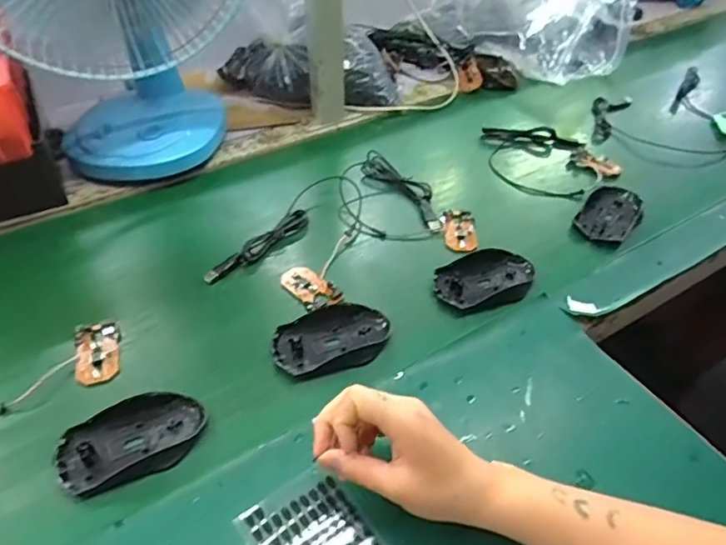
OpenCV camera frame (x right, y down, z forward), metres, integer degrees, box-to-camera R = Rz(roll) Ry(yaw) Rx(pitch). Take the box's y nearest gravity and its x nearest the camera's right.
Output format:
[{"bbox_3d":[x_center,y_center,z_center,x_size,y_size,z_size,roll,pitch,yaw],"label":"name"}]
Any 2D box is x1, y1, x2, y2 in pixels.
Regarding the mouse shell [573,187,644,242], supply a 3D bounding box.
[{"bbox_3d":[0.313,-0.074,0.695,0.068,0.020,0.118,24,48,22],"label":"mouse shell"}]

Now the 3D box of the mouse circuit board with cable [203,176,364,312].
[{"bbox_3d":[-0.062,-0.051,0.660,0.143,0.025,0.231,14,46,13],"label":"mouse circuit board with cable"}]

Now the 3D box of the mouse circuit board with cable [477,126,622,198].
[{"bbox_3d":[0.251,-0.163,0.803,0.145,0.029,0.200,-29,52,-29],"label":"mouse circuit board with cable"}]

